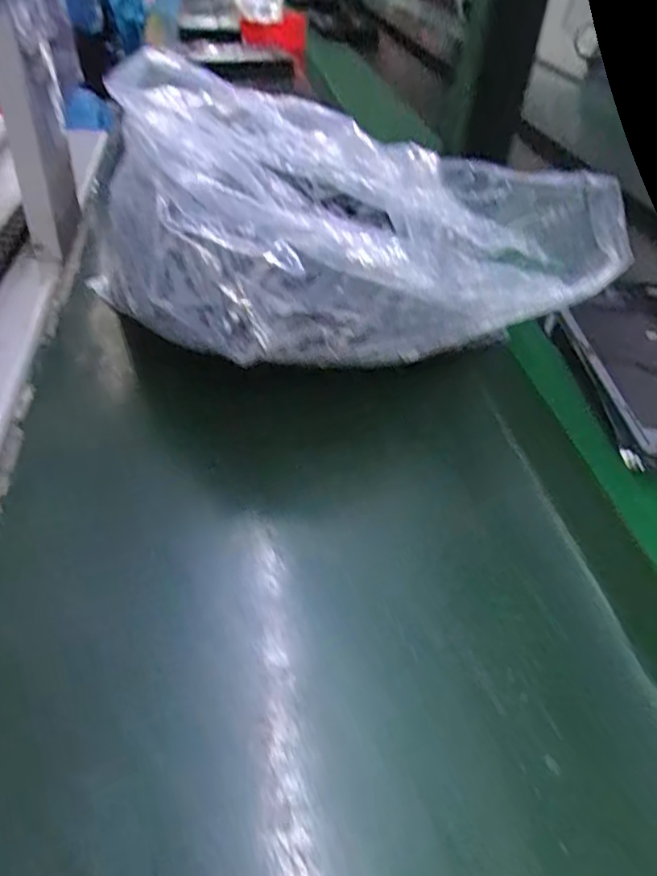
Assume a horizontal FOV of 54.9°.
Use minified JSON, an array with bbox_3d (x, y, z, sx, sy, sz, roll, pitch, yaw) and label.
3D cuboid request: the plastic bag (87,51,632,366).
[{"bbox_3d":[0.000,-0.166,0.460,0.317,0.120,0.250,-3,42,-8],"label":"plastic bag"}]

